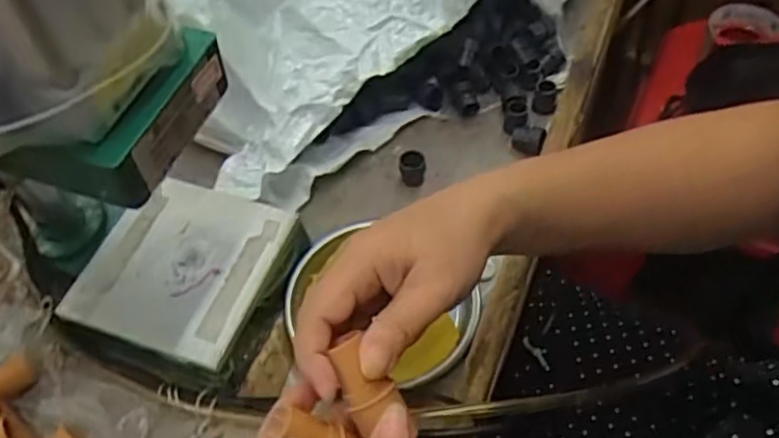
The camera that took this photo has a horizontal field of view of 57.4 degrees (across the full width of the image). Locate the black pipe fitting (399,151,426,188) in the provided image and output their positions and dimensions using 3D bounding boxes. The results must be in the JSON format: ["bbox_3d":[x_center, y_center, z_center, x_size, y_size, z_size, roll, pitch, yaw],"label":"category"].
[{"bbox_3d":[0.018,-0.039,0.544,0.019,0.022,0.021,-4,54,1],"label":"black pipe fitting"}]

